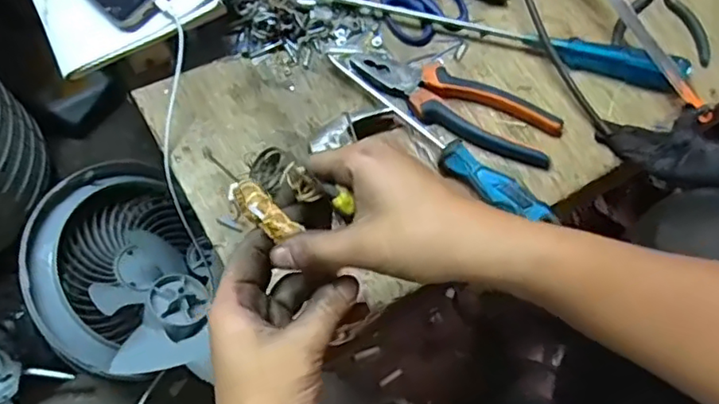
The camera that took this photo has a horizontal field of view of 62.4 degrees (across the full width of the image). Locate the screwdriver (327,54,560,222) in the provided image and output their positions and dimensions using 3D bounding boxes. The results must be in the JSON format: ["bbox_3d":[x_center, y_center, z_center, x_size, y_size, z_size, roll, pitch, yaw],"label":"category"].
[{"bbox_3d":[0.059,-0.052,0.499,0.234,0.025,0.026,39,74,14],"label":"screwdriver"}]

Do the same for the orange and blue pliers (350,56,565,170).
[{"bbox_3d":[0.083,-0.086,0.520,0.184,0.014,0.051,25,71,10],"label":"orange and blue pliers"}]

